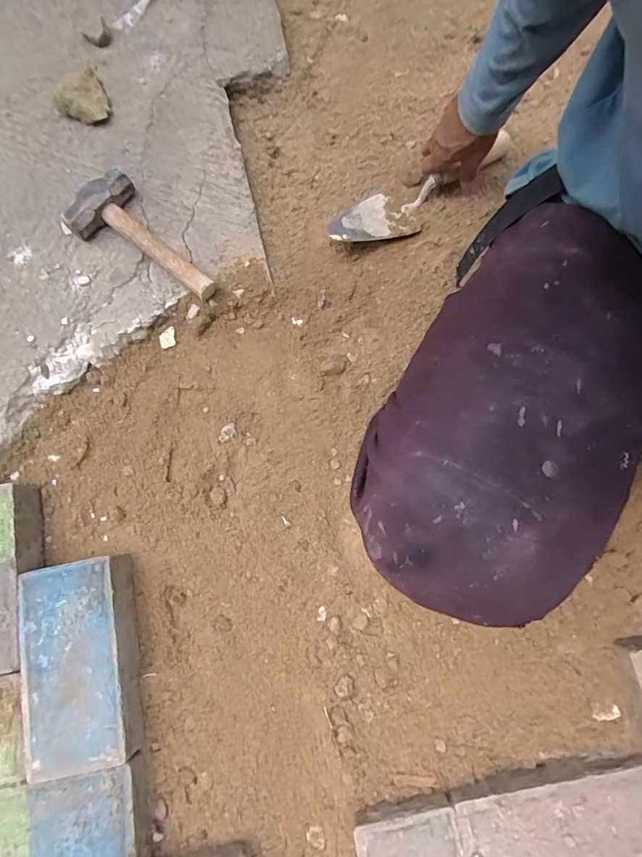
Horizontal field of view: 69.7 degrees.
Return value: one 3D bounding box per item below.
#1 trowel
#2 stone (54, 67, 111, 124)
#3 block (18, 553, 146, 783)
[{"bbox_3d":[0.145,-0.337,0.660,0.296,0.032,0.077,-30,74,-6],"label":"trowel"},{"bbox_3d":[-0.338,-0.464,0.650,0.067,0.037,0.068,-28,76,-5],"label":"stone"},{"bbox_3d":[-0.264,0.256,0.510,0.108,0.055,0.204,-11,72,-2],"label":"block"}]

